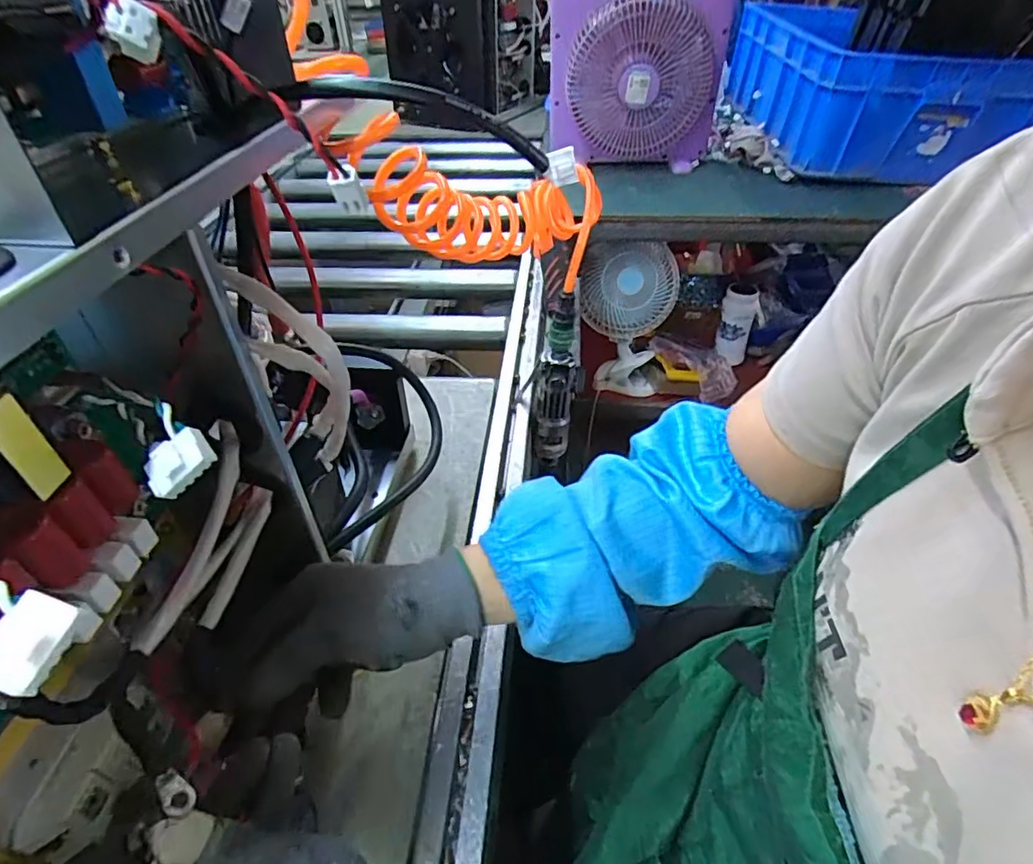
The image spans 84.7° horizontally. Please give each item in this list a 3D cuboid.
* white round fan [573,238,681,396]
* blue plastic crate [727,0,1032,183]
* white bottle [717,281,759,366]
[{"bbox_3d":[0.229,-0.242,1.196,0.200,0.324,0.133,7,43,10],"label":"white round fan"},{"bbox_3d":[0.700,-0.702,1.148,0.400,0.186,0.527,-1,42,1],"label":"blue plastic crate"},{"bbox_3d":[0.507,-0.246,1.306,0.076,0.186,0.087,8,18,10],"label":"white bottle"}]

